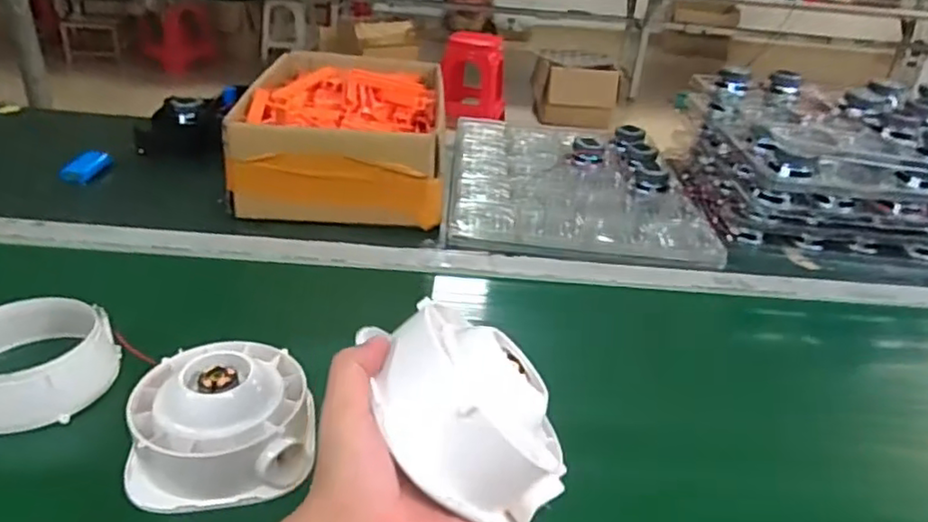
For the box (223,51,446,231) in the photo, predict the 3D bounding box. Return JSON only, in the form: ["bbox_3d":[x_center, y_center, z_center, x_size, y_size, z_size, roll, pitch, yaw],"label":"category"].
[{"bbox_3d":[-0.172,-0.202,0.967,0.270,0.126,0.385,3,30,-5],"label":"box"}]

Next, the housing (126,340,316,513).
[{"bbox_3d":[-0.189,0.118,0.505,0.133,0.067,0.134,0,31,-12],"label":"housing"}]

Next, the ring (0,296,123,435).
[{"bbox_3d":[-0.368,0.085,0.549,0.125,0.066,0.125,4,30,-2],"label":"ring"}]

